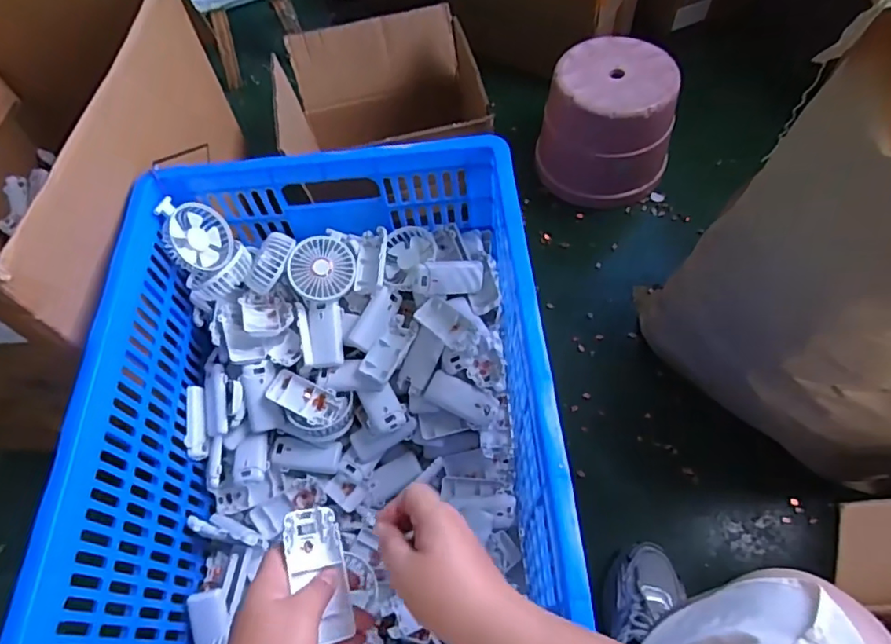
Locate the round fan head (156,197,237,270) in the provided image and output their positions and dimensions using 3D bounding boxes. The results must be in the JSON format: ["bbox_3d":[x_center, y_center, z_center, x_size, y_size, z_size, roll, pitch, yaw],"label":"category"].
[{"bbox_3d":[-0.329,-0.119,0.751,0.036,0.112,0.096,-1,36,39],"label":"round fan head"}]

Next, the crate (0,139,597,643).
[{"bbox_3d":[-0.124,0.136,0.665,0.471,0.293,0.634,-2,60,3],"label":"crate"}]

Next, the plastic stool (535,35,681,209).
[{"bbox_3d":[0.295,-0.358,1.031,0.235,0.214,0.194,15,63,12],"label":"plastic stool"}]

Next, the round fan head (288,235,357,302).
[{"bbox_3d":[-0.165,-0.071,0.754,0.085,0.021,0.085,4,86,-7],"label":"round fan head"}]

